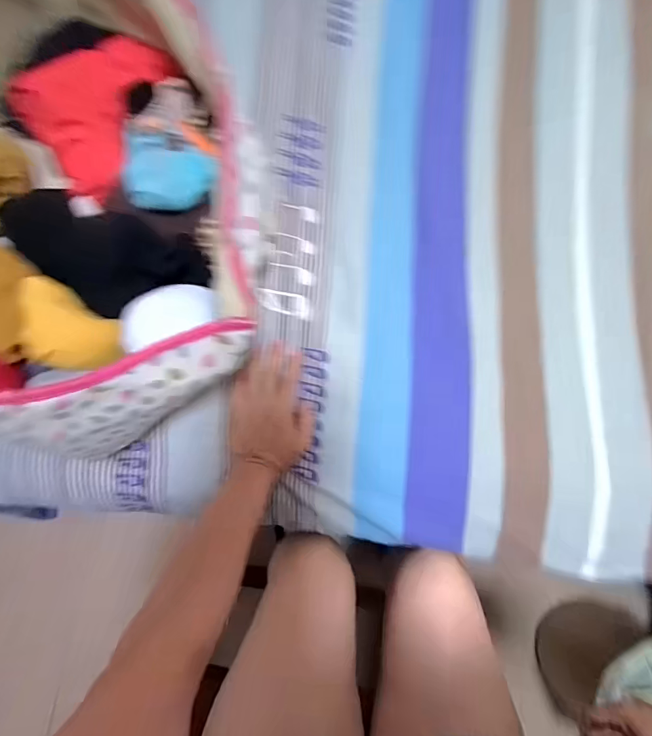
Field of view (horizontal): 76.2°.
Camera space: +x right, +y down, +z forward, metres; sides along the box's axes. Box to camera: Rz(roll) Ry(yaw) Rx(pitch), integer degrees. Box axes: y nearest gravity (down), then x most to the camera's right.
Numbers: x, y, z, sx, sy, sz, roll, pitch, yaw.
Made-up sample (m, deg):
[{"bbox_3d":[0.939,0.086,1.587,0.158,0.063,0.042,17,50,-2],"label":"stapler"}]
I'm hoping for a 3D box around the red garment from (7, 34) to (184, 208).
[{"bbox_3d":[-0.205,-0.246,0.396,0.156,0.051,0.103,-38,86,-8],"label":"red garment"}]

